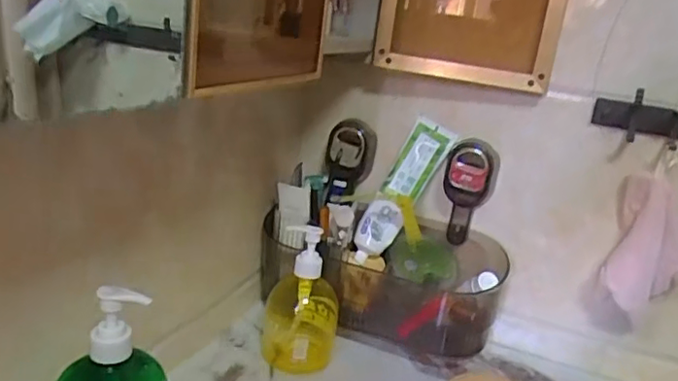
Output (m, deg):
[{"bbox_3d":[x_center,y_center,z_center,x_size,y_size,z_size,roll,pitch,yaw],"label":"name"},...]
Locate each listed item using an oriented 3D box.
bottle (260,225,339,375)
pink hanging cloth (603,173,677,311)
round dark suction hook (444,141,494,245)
[{"bbox_3d":[-0.041,0.127,0.705,0.089,0.164,0.082,7,17,-2],"label":"bottle"},{"bbox_3d":[0.351,0.060,0.684,0.080,0.145,0.039,16,19,27],"label":"pink hanging cloth"},{"bbox_3d":[0.158,0.006,0.756,0.053,0.129,0.030,14,19,22],"label":"round dark suction hook"}]

